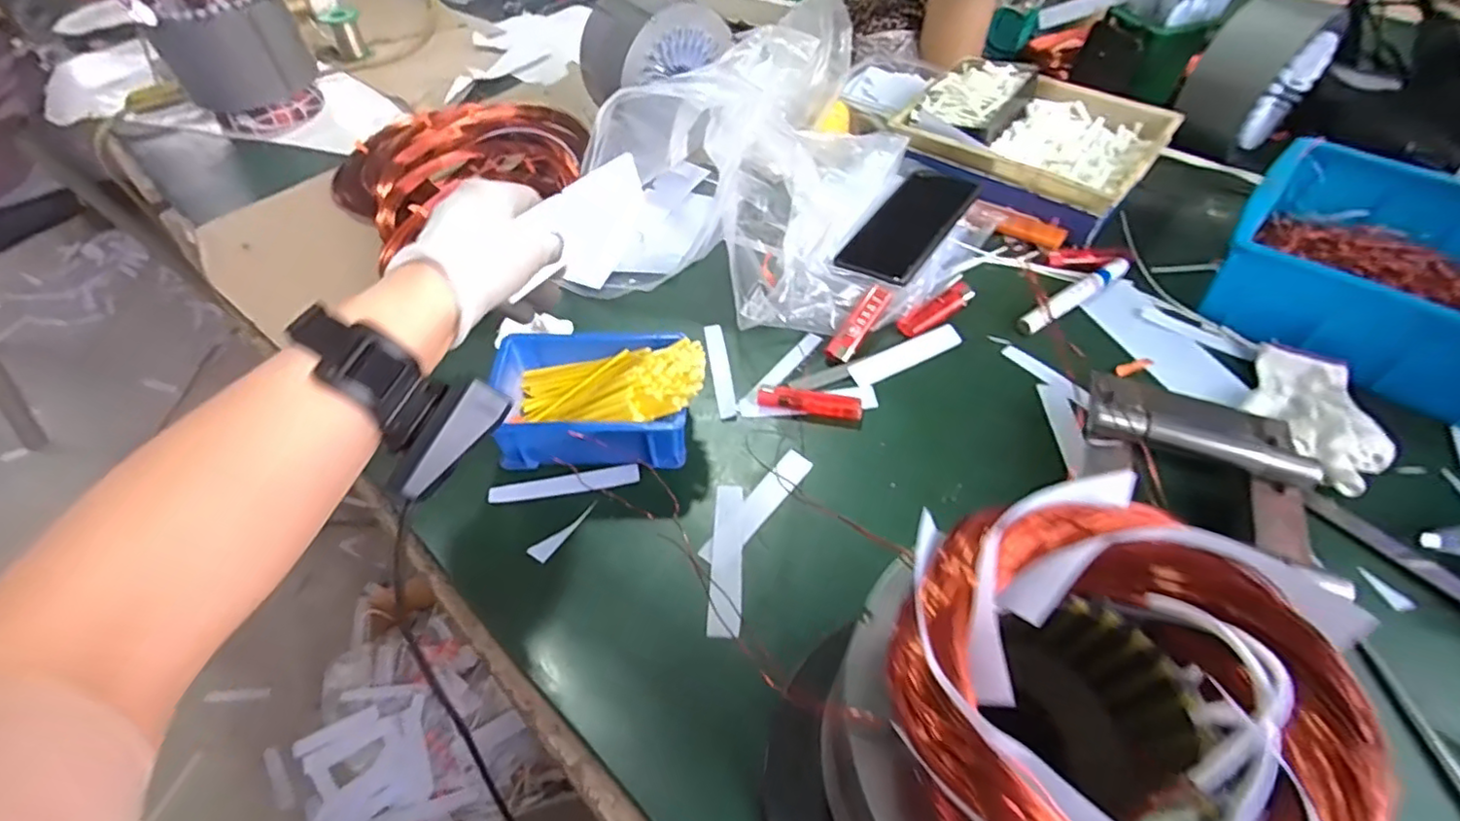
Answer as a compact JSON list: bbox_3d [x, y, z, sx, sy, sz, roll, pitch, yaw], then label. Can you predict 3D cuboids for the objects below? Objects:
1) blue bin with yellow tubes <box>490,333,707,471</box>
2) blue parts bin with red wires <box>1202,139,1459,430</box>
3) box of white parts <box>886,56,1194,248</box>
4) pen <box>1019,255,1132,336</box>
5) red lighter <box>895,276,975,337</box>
[{"bbox_3d":[-0.099,-0.015,0.480,0.159,0.066,0.110,-3,51,0],"label":"blue bin with yellow tubes"},{"bbox_3d":[0.554,-0.097,0.502,0.264,0.089,0.191,32,59,25],"label":"blue parts bin with red wires"},{"bbox_3d":[0.316,-0.289,0.664,0.237,0.064,0.191,33,59,25],"label":"box of white parts"},{"bbox_3d":[0.313,-0.105,0.571,0.147,0.015,0.019,-30,56,-21],"label":"pen"},{"bbox_3d":[0.190,-0.094,0.570,0.097,0.010,0.027,-37,59,-25],"label":"red lighter"}]

